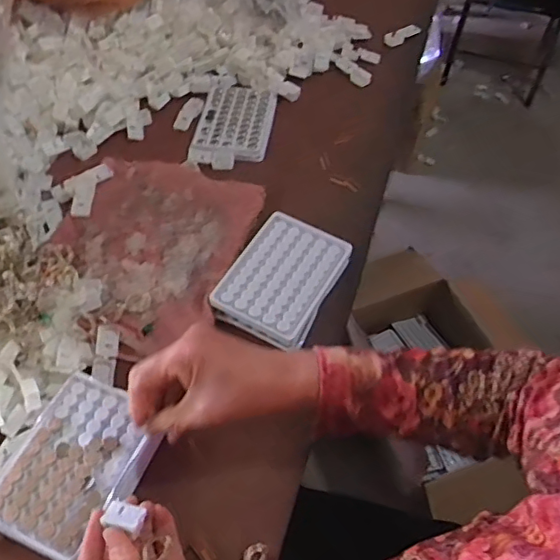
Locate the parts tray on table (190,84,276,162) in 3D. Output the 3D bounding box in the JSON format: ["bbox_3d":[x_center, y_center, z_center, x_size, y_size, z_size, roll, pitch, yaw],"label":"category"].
[{"bbox_3d":[-0.058,-0.201,0.715,0.094,0.010,0.141,7,56,4],"label":"parts tray on table"}]

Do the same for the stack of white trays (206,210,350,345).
[{"bbox_3d":[0.002,-0.004,0.570,0.101,0.025,0.133,24,59,15],"label":"stack of white trays"}]

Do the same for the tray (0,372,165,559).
[{"bbox_3d":[-0.160,0.144,0.443,0.100,0.018,0.128,23,62,10],"label":"tray"}]

